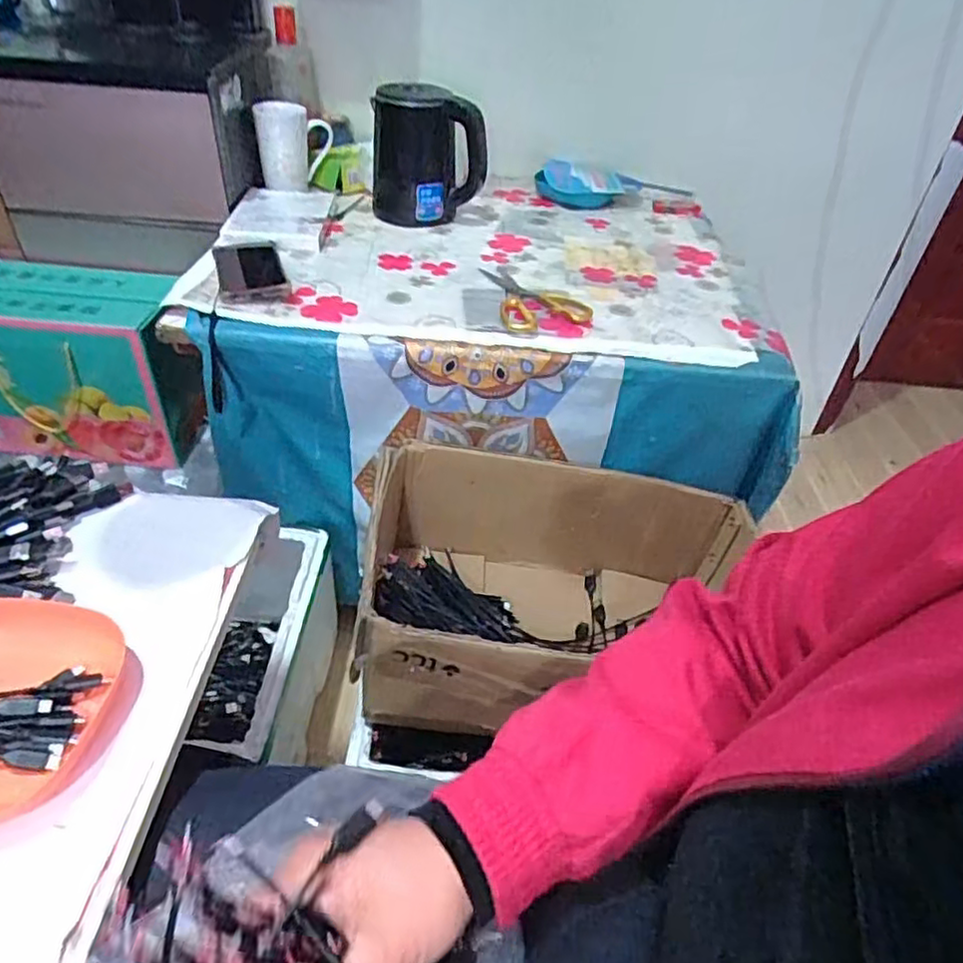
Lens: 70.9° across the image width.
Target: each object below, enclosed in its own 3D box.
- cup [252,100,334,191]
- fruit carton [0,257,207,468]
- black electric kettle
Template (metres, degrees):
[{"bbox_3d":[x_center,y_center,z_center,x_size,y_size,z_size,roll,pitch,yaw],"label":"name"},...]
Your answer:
[{"bbox_3d":[-0.289,-0.525,1.048,0.073,0.108,0.103,26,45,22],"label":"cup"},{"bbox_3d":[-0.584,-0.171,0.989,0.338,0.232,0.155,4,41,-1],"label":"fruit carton"},{"bbox_3d":[-0.072,-0.476,0.982,0.172,0.172,0.141,-1,42,-7],"label":"black electric kettle"}]

